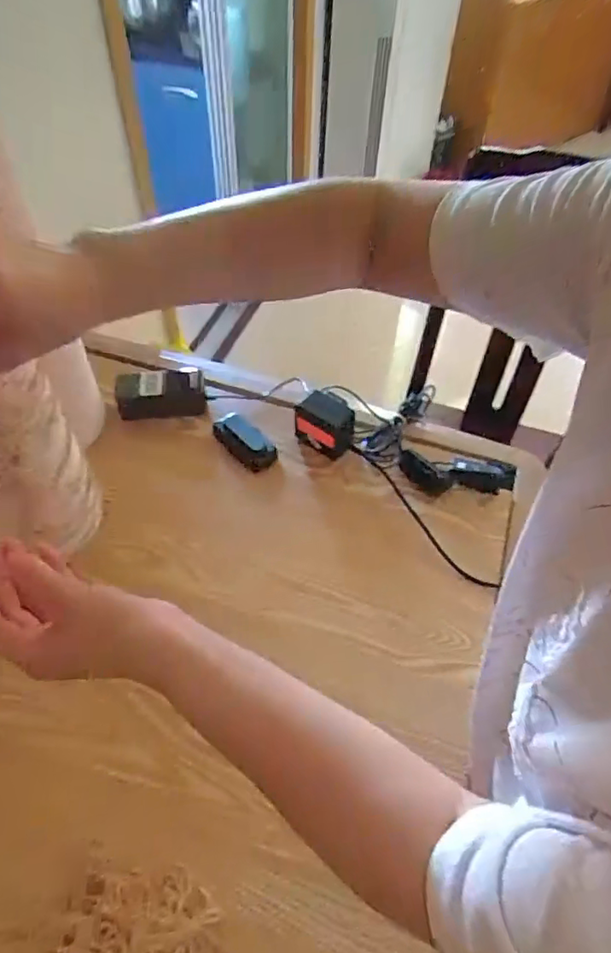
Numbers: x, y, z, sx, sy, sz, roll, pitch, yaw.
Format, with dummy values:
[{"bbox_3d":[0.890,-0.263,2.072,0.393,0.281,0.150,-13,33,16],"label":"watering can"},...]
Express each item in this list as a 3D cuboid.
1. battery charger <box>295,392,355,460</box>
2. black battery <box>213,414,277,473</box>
[{"bbox_3d":[0.030,-0.076,0.795,0.084,0.068,0.066,24,54,14],"label":"battery charger"},{"bbox_3d":[-0.090,-0.051,0.807,0.108,0.020,0.050,39,59,23],"label":"black battery"}]

